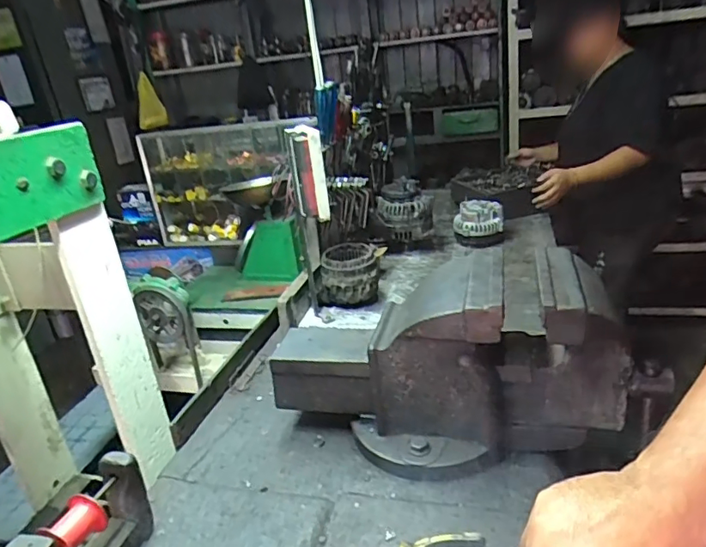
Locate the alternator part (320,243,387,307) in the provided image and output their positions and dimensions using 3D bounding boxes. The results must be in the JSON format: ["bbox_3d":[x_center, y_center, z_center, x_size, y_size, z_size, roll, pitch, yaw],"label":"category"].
[{"bbox_3d":[-0.002,0.009,1.243,0.144,0.131,0.126,0,23,17],"label":"alternator part"}]

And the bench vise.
[{"bbox_3d":[0.140,0.128,0.790,0.545,0.277,0.208,-2,22,12],"label":"bench vise"}]

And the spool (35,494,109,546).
[{"bbox_3d":[-0.317,0.288,0.594,0.048,0.044,0.064,1,23,18],"label":"spool"}]

